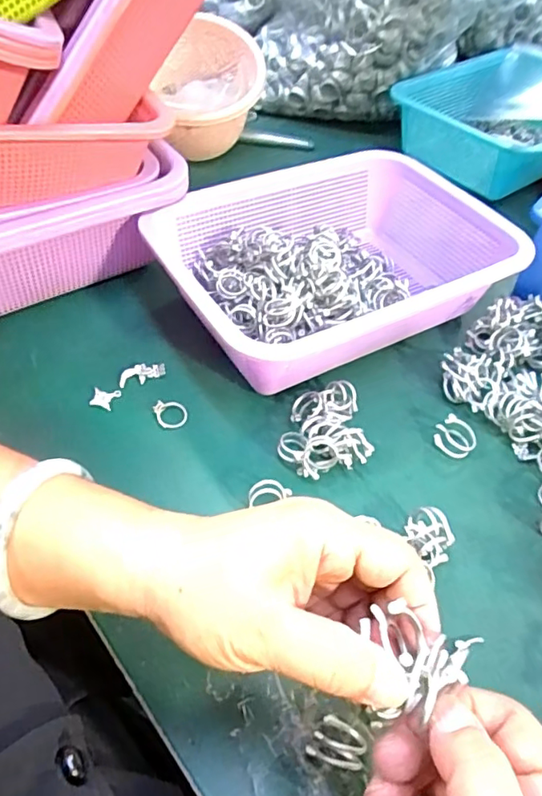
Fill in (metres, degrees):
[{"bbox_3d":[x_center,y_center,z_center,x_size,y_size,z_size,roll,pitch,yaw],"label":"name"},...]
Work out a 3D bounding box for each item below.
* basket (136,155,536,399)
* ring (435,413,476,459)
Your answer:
[{"bbox_3d":[0.055,-0.109,0.448,0.265,0.066,0.195,-22,55,-18],"label":"basket"},{"bbox_3d":[0.128,0.026,0.384,0.027,0.016,0.026,1,51,-1],"label":"ring"}]

